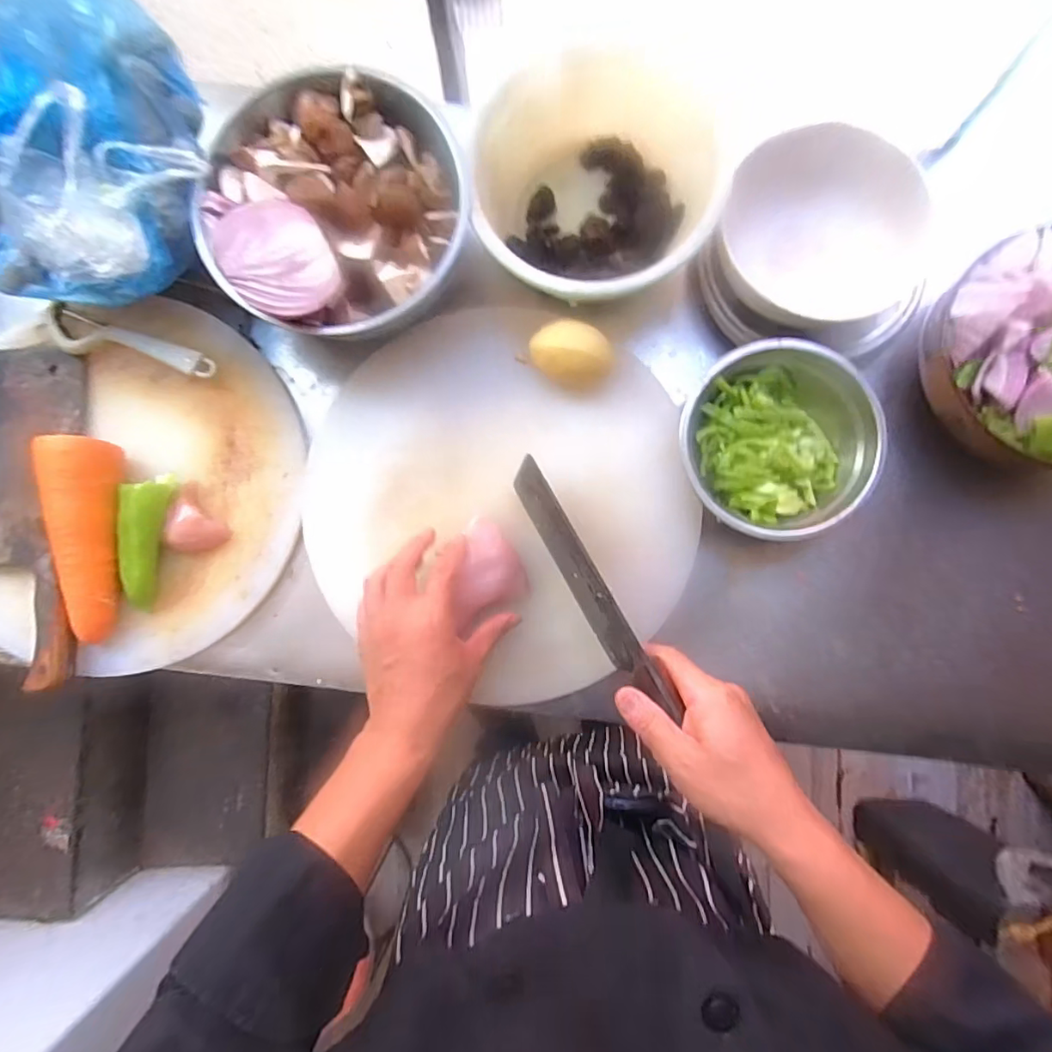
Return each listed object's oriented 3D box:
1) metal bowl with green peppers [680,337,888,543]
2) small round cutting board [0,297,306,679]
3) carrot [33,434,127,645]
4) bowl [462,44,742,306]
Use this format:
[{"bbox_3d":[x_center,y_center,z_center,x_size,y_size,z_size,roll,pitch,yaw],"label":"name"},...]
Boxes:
[{"bbox_3d":[0.219,-0.073,0.476,0.163,0.063,0.165,0,86,0],"label":"metal bowl with green peppers"},{"bbox_3d":[-0.387,-0.044,0.502,0.343,0.022,0.349,0,86,0],"label":"small round cutting board"},{"bbox_3d":[-0.396,0.012,0.480,0.055,0.051,0.182,2,86,0],"label":"carrot"},{"bbox_3d":[0.057,-0.299,0.483,0.196,0.080,0.214,0,86,0],"label":"bowl"}]

